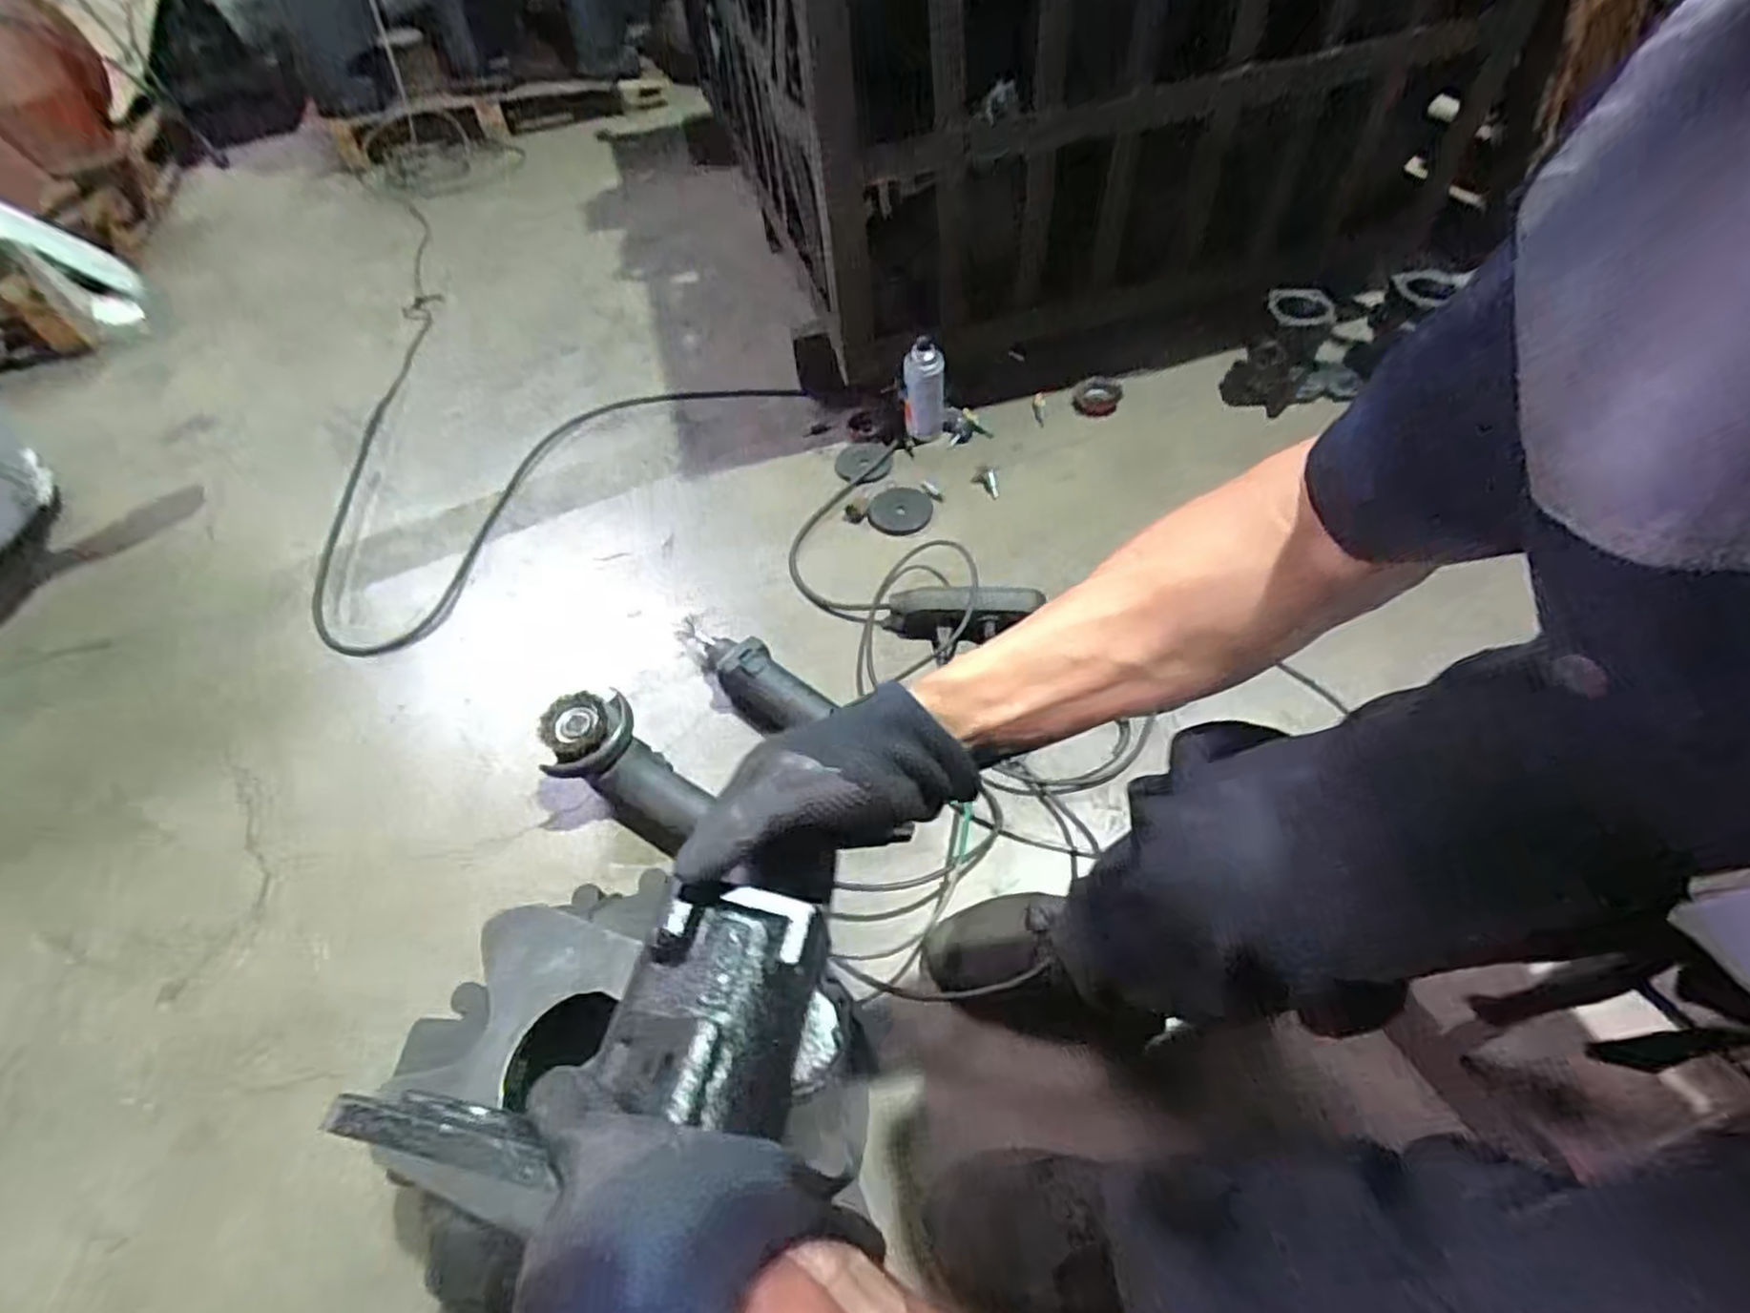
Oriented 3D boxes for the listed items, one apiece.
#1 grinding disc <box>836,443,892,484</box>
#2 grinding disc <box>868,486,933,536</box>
[{"bbox_3d":[-0.019,-0.304,1.154,0.086,0.005,0.098,-11,54,-3],"label":"grinding disc"},{"bbox_3d":[0.039,-0.214,1.087,0.089,0.014,0.096,-2,54,3],"label":"grinding disc"}]

